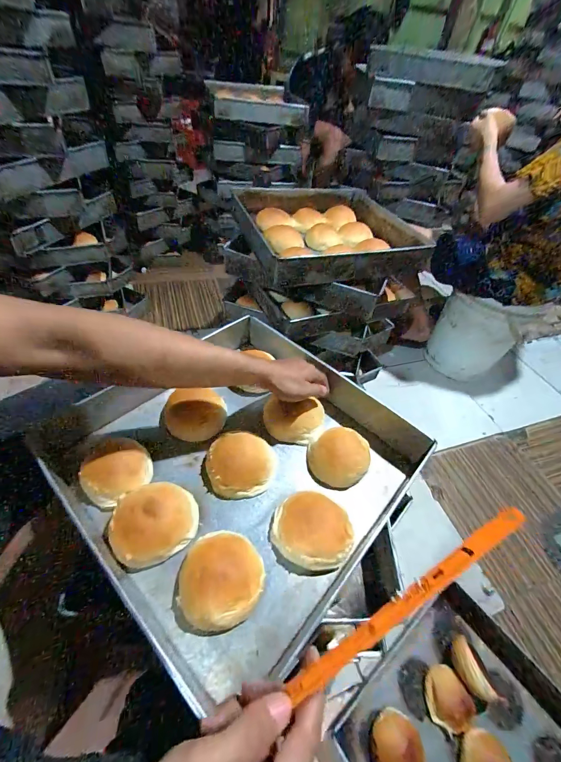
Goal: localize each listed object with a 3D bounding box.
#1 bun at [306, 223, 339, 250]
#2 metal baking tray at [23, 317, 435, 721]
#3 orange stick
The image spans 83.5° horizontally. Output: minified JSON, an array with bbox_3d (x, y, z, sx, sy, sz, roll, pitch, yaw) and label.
[{"bbox_3d":[0.111,-0.396,0.856,0.080,0.051,0.080,6,48,-3],"label":"bun"},{"bbox_3d":[-0.043,0.098,0.479,0.440,0.079,0.449,37,53,24],"label":"metal baking tray"},{"bbox_3d":[0.080,0.148,0.207,0.190,0.006,0.011,-41,57,4],"label":"orange stick"}]

